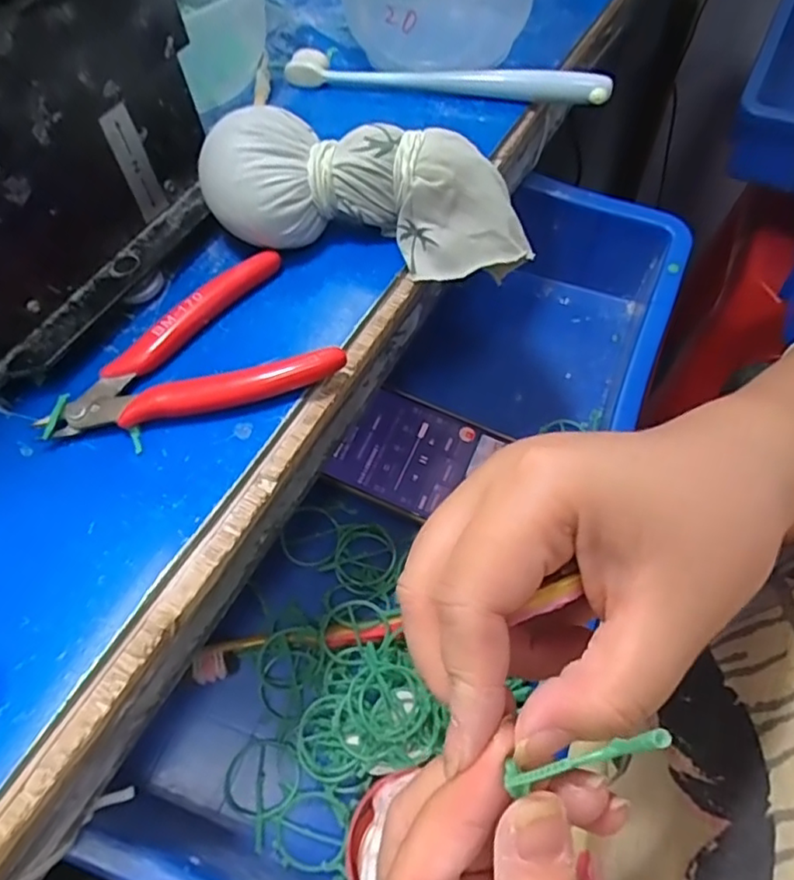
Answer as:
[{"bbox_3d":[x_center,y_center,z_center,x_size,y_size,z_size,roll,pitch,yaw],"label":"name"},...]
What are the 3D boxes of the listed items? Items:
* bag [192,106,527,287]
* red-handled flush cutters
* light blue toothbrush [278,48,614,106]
[{"bbox_3d":[-0.011,-0.111,0.276,0.146,0.044,0.045,9,60,-7],"label":"bag"},{"bbox_3d":[-0.087,-0.043,0.264,0.116,0.014,0.072,-13,60,-4],"label":"red-handled flush cutters"},{"bbox_3d":[0.025,-0.200,0.344,0.180,0.021,0.017,14,62,11],"label":"light blue toothbrush"}]

